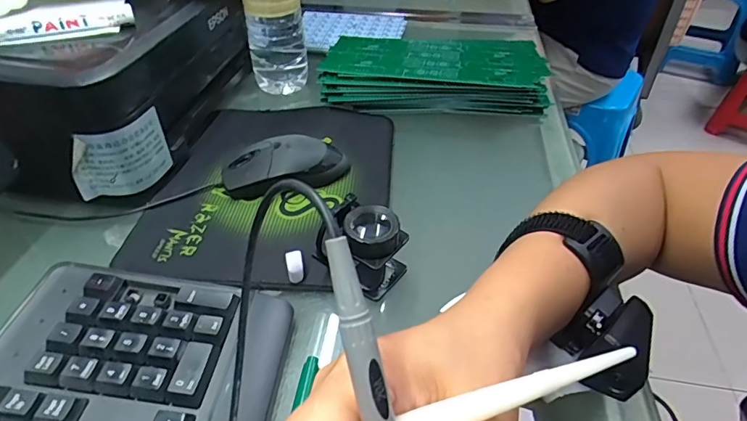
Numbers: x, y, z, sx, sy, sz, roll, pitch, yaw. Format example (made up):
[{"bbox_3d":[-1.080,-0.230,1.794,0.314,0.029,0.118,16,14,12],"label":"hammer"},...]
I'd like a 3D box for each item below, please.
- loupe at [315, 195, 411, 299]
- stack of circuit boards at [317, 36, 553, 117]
[{"bbox_3d":[-0.007,0.024,0.339,0.057,0.056,0.045,23,46,24],"label":"loupe"},{"bbox_3d":[0.072,-0.161,0.552,0.256,0.048,0.118,3,41,3],"label":"stack of circuit boards"}]

